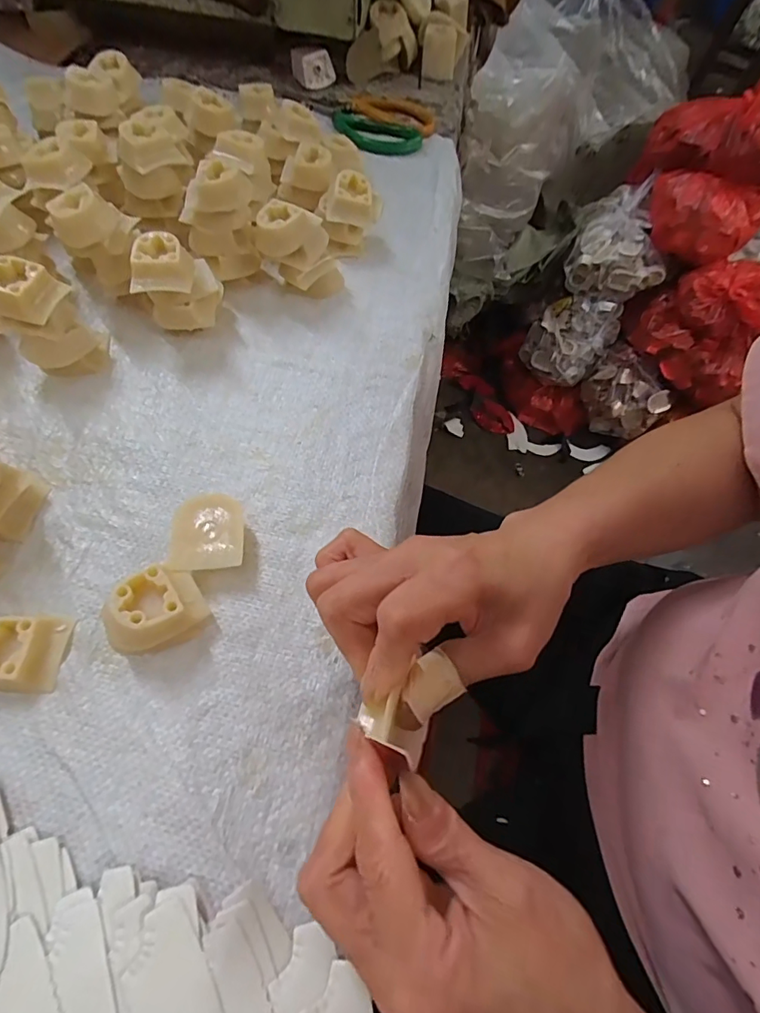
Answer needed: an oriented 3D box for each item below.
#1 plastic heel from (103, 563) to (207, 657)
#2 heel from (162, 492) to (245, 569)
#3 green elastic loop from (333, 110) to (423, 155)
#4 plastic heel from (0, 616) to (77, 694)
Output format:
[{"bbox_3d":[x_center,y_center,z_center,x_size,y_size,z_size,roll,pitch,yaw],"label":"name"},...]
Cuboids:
[{"bbox_3d":[-0.116,0.054,0.249,0.043,0.035,0.035,-27,67,-16],"label":"plastic heel"},{"bbox_3d":[-0.099,0.016,0.279,0.041,0.020,0.045,-2,62,-4],"label":"heel"},{"bbox_3d":[-0.007,-0.388,0.497,0.100,0.004,0.058,19,63,7],"label":"green elastic loop"},{"bbox_3d":[-0.184,0.075,0.244,0.040,0.016,0.037,-1,62,-4],"label":"plastic heel"}]

